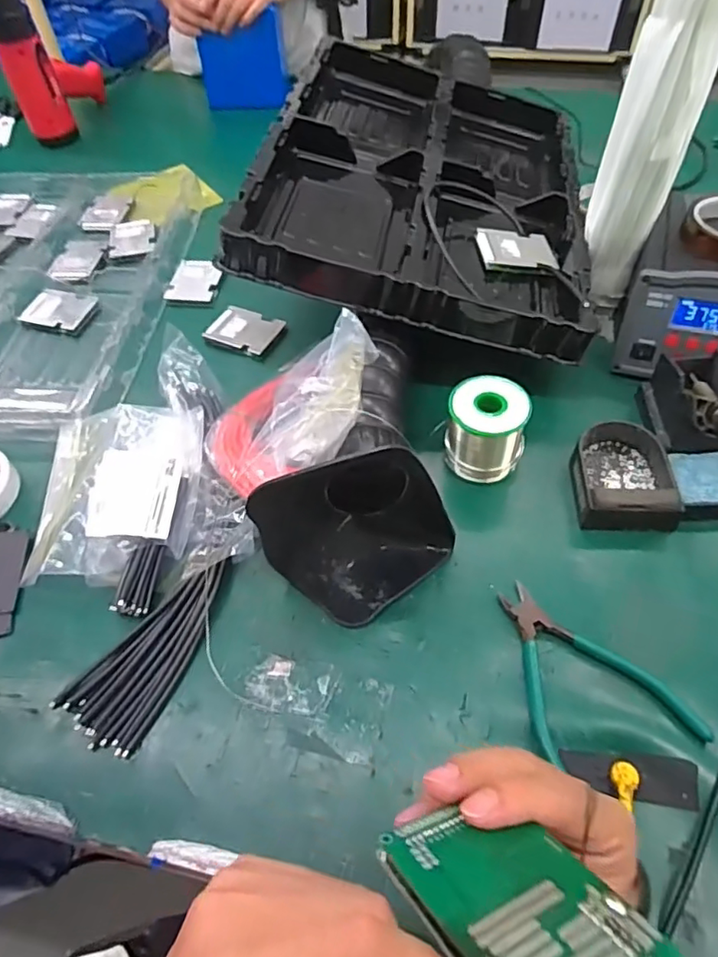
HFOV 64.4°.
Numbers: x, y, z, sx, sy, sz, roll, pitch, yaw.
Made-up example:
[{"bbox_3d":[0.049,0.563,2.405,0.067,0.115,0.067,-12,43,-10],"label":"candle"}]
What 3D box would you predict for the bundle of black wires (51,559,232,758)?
[{"bbox_3d":[-0.161,0.125,0.440,0.072,0.012,0.148,22,59,16],"label":"bundle of black wires"}]

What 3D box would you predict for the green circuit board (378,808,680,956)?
[{"bbox_3d":[0.051,0.138,0.183,0.059,0.006,0.076,-2,13,-30],"label":"green circuit board"}]

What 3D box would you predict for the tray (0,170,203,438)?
[{"bbox_3d":[-0.414,-0.255,0.719,0.369,0.040,0.493,1,55,3],"label":"tray"}]

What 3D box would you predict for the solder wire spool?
[{"bbox_3d":[0.115,-0.043,0.521,0.067,0.085,0.056,8,56,8],"label":"solder wire spool"}]

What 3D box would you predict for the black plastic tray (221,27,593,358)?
[{"bbox_3d":[0.077,-0.339,0.657,0.340,0.077,0.478,14,56,-5],"label":"black plastic tray"}]

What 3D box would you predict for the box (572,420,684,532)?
[{"bbox_3d":[0.229,-0.006,0.498,0.078,0.030,0.107,0,55,2],"label":"box"}]

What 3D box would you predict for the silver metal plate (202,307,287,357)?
[{"bbox_3d":[-0.131,-0.171,0.657,0.078,0.007,0.059,22,59,17],"label":"silver metal plate"}]

